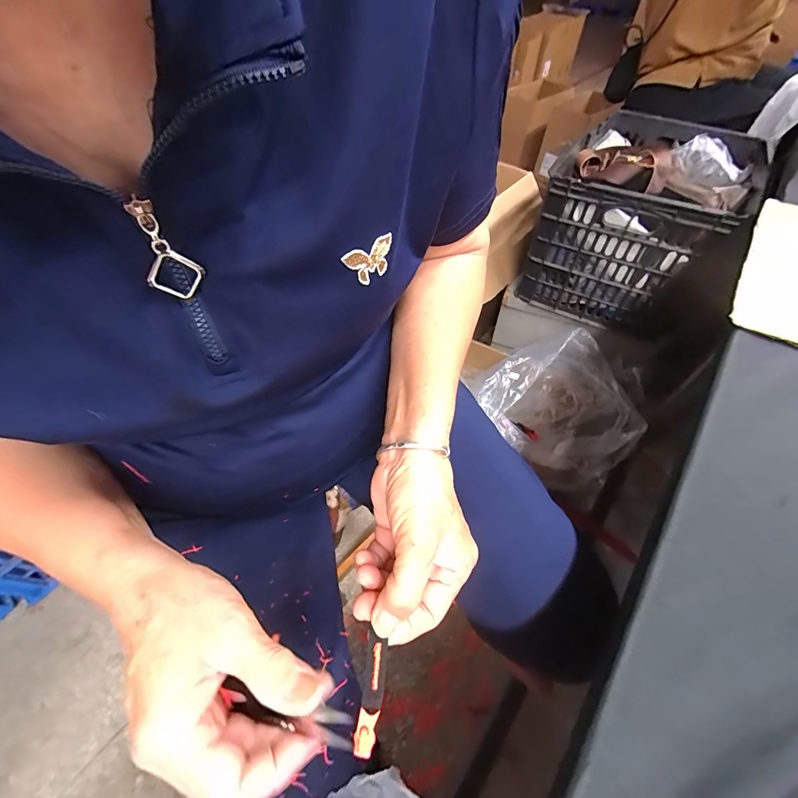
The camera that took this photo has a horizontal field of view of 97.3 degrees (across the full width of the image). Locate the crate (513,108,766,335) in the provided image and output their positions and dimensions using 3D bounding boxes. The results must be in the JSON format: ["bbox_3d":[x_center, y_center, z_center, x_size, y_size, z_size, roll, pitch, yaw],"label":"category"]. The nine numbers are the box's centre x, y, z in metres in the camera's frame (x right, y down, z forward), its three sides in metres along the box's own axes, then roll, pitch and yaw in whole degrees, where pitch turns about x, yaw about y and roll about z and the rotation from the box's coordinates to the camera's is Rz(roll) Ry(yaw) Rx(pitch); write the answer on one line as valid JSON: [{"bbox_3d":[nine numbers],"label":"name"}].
[{"bbox_3d":[0.491,-0.373,0.783,0.314,0.281,0.293,26,58,18],"label":"crate"}]

